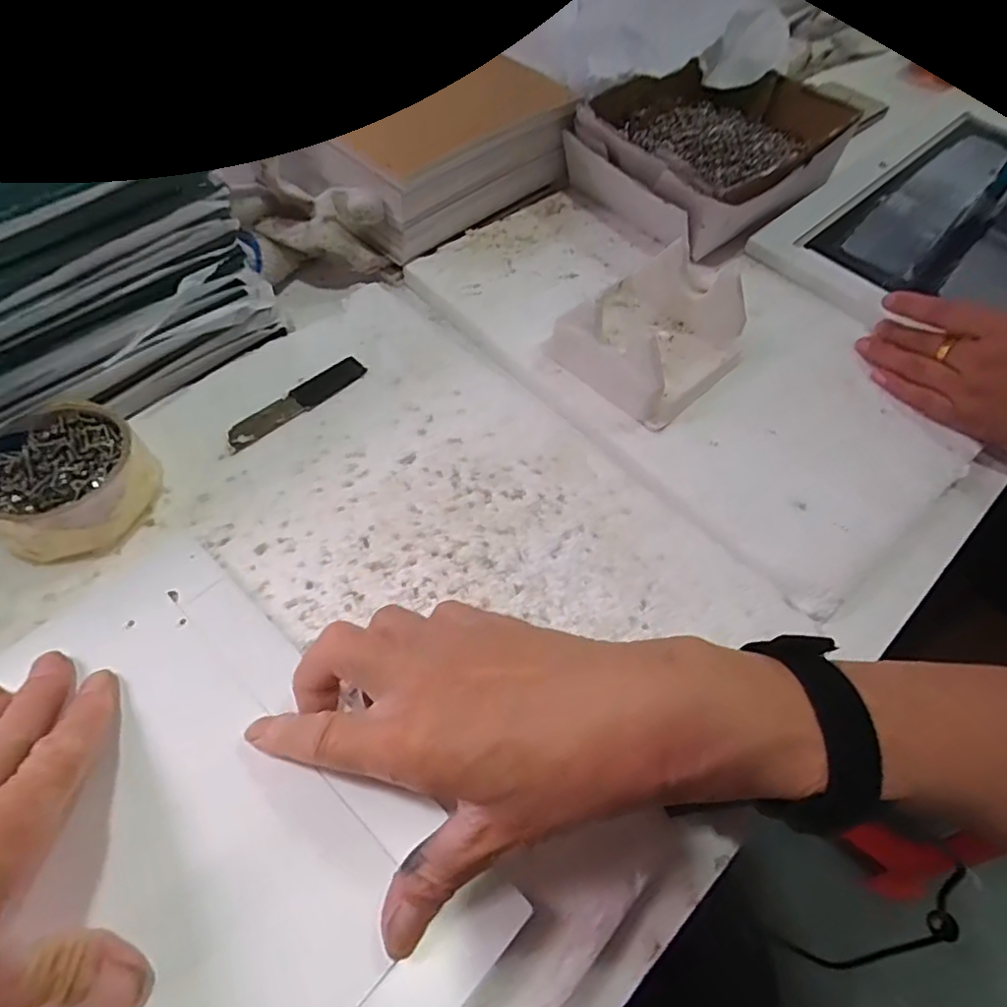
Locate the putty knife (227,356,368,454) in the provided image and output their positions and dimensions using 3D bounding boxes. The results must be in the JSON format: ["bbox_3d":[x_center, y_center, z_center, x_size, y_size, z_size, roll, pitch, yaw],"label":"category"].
[{"bbox_3d":[-0.135,-0.068,0.406,0.022,0.004,0.102,40,63,21],"label":"putty knife"}]

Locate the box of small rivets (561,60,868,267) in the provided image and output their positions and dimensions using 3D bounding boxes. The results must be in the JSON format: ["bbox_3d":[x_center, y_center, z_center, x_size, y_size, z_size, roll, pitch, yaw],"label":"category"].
[{"bbox_3d":[0.179,-0.316,0.551,0.177,0.070,0.251,39,62,22],"label":"box of small rivets"}]

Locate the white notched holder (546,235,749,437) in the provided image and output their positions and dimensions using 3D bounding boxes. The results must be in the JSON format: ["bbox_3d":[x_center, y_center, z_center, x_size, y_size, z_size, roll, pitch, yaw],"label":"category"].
[{"bbox_3d":[0.102,-0.122,0.426,0.105,0.056,0.107,-37,66,-24],"label":"white notched holder"}]

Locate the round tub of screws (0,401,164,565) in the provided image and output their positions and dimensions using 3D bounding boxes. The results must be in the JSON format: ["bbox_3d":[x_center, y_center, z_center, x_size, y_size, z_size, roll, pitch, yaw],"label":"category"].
[{"bbox_3d":[-0.241,-0.014,0.341,0.084,0.036,0.080,2,57,-2],"label":"round tub of screws"}]

